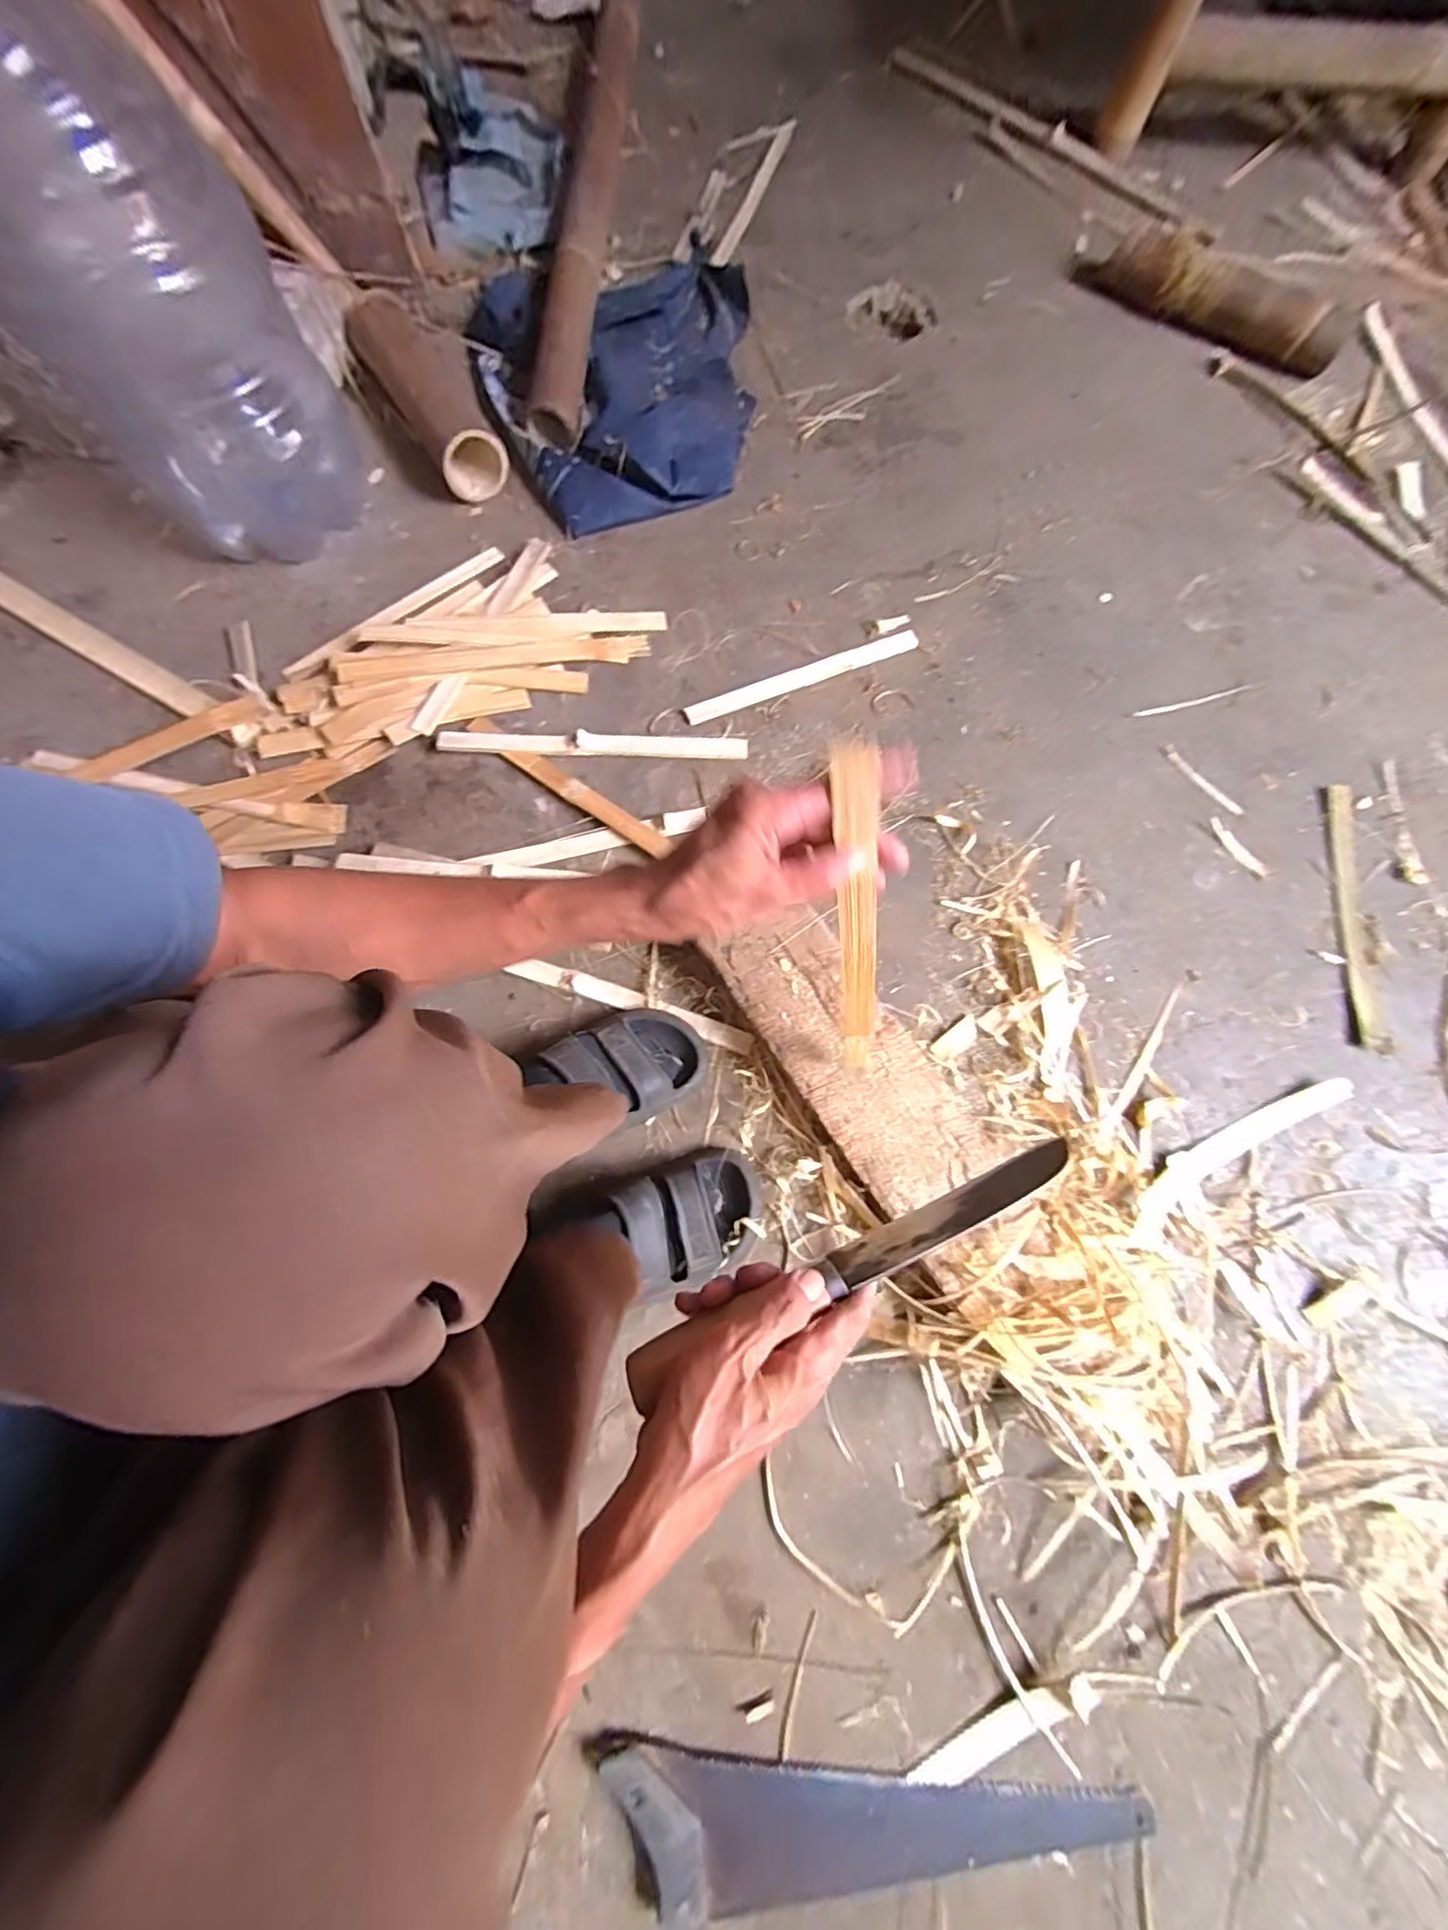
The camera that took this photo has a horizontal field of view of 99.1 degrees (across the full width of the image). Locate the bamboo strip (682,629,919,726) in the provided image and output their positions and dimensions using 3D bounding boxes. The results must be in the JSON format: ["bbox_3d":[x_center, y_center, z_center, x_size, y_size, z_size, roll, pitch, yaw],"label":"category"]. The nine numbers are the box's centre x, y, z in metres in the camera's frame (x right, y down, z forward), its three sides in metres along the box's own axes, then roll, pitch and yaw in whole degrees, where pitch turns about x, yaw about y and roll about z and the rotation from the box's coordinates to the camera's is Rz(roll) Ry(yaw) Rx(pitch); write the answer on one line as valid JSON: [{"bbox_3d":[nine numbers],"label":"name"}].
[{"bbox_3d":[0.097,-0.352,0.754,0.304,0.005,0.026,-22,78,-6],"label":"bamboo strip"}]

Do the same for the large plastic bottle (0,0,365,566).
[{"bbox_3d":[-0.610,-0.700,0.621,0.266,0.431,0.292,-40,80,-10],"label":"large plastic bottle"}]

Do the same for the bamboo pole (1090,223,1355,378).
[{"bbox_3d":[0.711,-0.958,0.886,0.361,0.061,0.076,31,78,6],"label":"bamboo pole"}]

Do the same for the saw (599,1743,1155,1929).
[{"bbox_3d":[0.121,0.691,0.483,0.423,0.023,0.095,4,76,0],"label":"saw"}]

